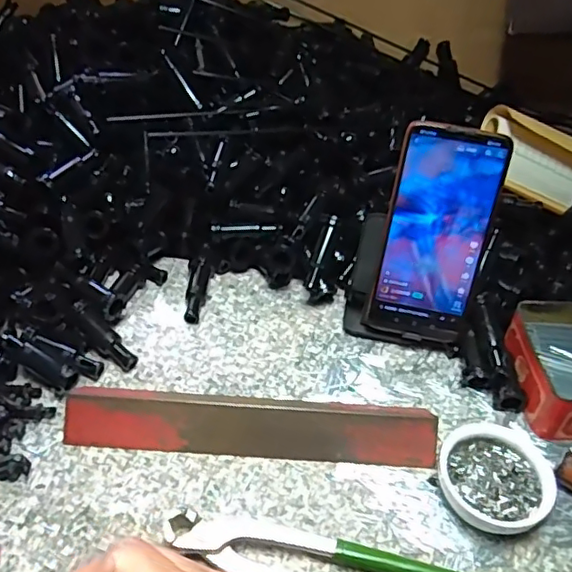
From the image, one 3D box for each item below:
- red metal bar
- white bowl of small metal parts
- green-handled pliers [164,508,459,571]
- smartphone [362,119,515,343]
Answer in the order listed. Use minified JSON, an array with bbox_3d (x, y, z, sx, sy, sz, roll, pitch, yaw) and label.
[{"bbox_3d":[-0.025,0.098,0.410,0.254,0.029,0.035,3,43,0],"label":"red metal bar"},{"bbox_3d":[0.140,0.128,0.395,0.071,0.023,0.078,2,43,-2],"label":"white bowl of small metal parts"},{"bbox_3d":[0.026,0.170,0.352,0.196,0.018,0.044,11,44,8],"label":"green-handled pliers"},{"bbox_3d":[0.114,-0.037,0.452,0.075,0.165,0.006,13,20,6],"label":"smartphone"}]

